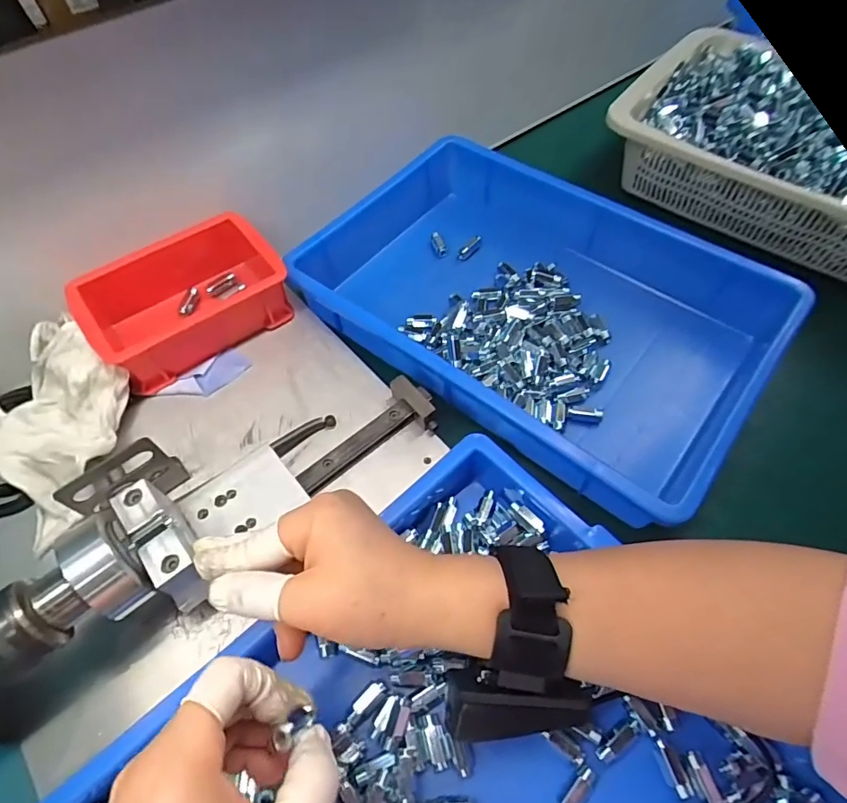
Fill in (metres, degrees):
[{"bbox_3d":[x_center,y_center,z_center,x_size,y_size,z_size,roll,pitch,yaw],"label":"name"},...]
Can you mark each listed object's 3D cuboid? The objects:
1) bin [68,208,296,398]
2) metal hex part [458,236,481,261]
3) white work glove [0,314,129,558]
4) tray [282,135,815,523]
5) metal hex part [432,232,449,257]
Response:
[{"bbox_3d":[-0.195,-0.083,0.417,0.147,0.058,0.101,-36,64,-19],"label":"bin"},{"bbox_3d":[0.047,-0.156,0.507,0.012,0.009,0.031,40,81,23],"label":"metal hex part"},{"bbox_3d":[-0.285,0.004,0.368,0.148,0.050,0.117,33,65,20],"label":"white work glove"},{"bbox_3d":[0.092,-0.083,0.444,0.366,0.091,0.249,35,65,21],"label":"tray"},{"bbox_3d":[0.016,-0.159,0.510,0.011,0.012,0.026,-19,60,-10],"label":"metal hex part"}]

